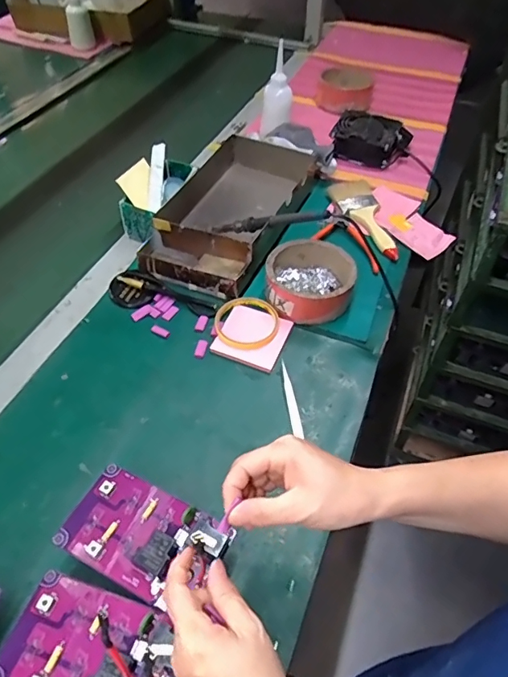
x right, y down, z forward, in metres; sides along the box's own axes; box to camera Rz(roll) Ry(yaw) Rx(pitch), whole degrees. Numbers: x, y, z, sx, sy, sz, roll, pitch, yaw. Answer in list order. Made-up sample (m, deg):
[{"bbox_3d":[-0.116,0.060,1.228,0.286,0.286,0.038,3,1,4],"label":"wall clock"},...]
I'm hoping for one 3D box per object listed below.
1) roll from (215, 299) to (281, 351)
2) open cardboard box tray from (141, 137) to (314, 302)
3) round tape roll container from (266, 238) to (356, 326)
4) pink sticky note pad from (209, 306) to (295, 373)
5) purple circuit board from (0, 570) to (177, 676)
[{"bbox_3d":[-0.011,-0.022,0.651,0.087,0.012,0.084,1,50,-1],"label":"roll"},{"bbox_3d":[-0.035,-0.207,0.771,0.190,0.062,0.323,15,51,12],"label":"open cardboard box tray"},{"bbox_3d":[0.077,-0.081,0.679,0.119,0.052,0.119,1,50,-1],"label":"round tape roll container"},{"bbox_3d":[-0.002,-0.003,0.641,0.086,0.013,0.086,18,52,14],"label":"pink sticky note pad"},{"bbox_3d":[-0.120,0.234,0.360,0.139,0.021,0.086,16,52,12],"label":"purple circuit board"}]

